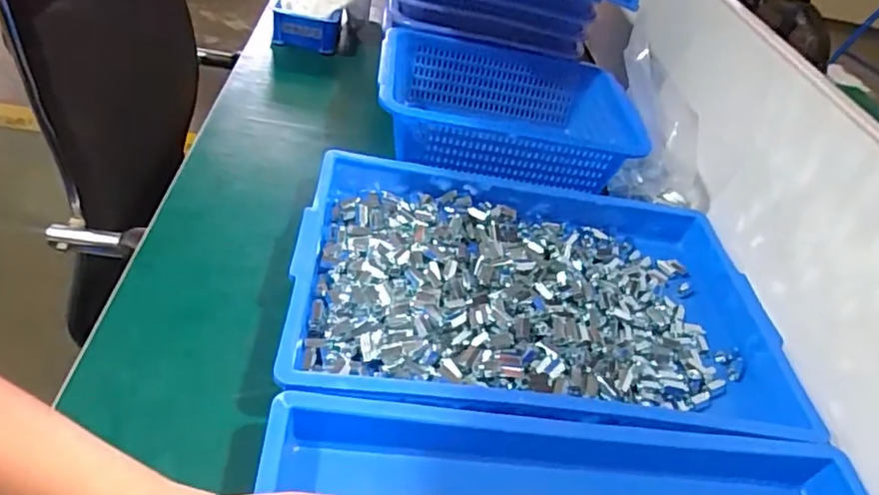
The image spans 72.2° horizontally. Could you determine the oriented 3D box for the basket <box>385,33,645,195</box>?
[{"bbox_3d":[0.074,-0.167,0.719,0.284,0.100,0.213,8,42,-8],"label":"basket"}]

